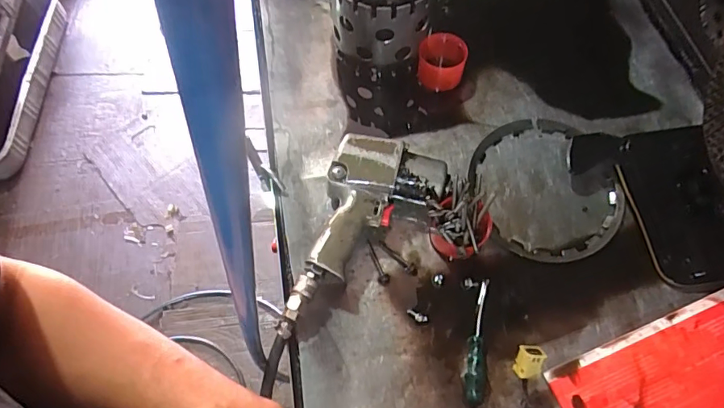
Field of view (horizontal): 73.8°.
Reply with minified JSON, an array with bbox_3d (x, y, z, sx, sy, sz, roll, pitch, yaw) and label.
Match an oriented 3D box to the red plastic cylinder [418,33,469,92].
[{"bbox_3d":[0.112,-0.199,0.681,0.066,0.050,0.068,11,63,7],"label":"red plastic cylinder"}]

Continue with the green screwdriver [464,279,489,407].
[{"bbox_3d":[0.128,0.149,0.537,0.022,0.016,0.140,7,60,6],"label":"green screwdriver"}]

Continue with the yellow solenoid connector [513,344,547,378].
[{"bbox_3d":[0.167,0.157,0.483,0.026,0.018,0.034,19,92,13],"label":"yellow solenoid connector"}]

